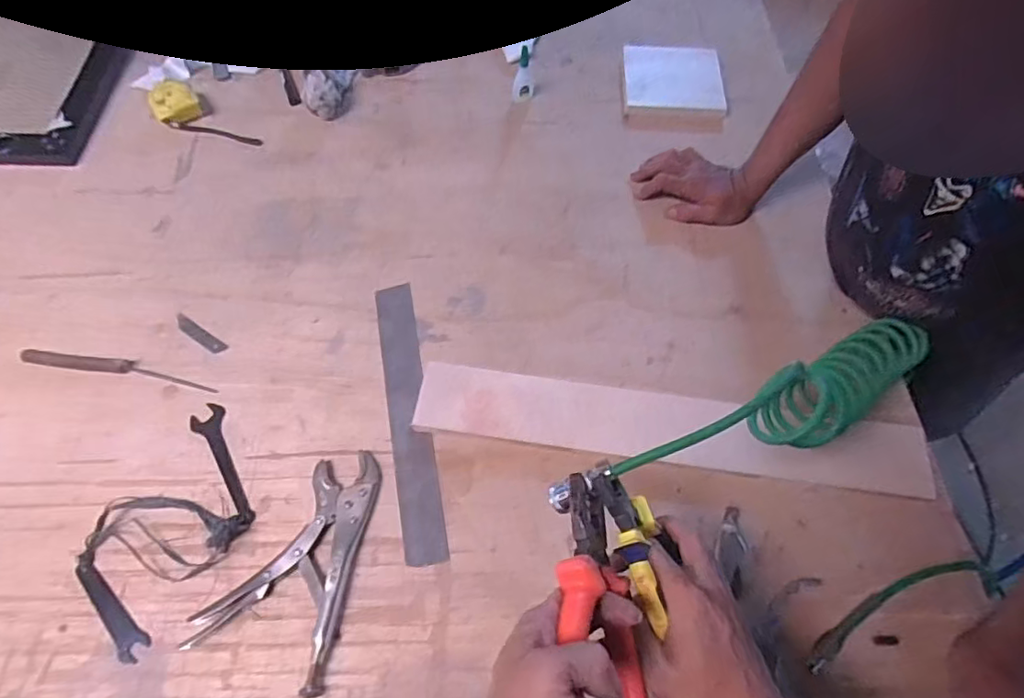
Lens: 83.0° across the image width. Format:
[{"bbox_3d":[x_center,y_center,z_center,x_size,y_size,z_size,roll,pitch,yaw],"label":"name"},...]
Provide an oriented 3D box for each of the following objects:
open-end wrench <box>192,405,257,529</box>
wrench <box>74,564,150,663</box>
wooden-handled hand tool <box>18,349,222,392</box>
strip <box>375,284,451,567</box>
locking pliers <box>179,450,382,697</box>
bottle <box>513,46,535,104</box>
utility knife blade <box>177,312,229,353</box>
[{"bbox_3d":[-0.312,0.125,0.631,0.035,0.013,0.150,-28,66,-14],"label":"open-end wrench"},{"bbox_3d":[-0.386,0.250,0.555,0.111,0.004,0.026,40,69,18],"label":"wrench"},{"bbox_3d":[-0.455,0.022,0.676,0.220,0.015,0.023,6,63,3],"label":"wooden-handled hand tool"},{"bbox_3d":[-0.117,0.067,0.652,0.045,0.005,0.334,-10,63,-6],"label":"strip"},{"bbox_3d":[-0.213,0.201,0.576,0.131,0.016,0.217,12,63,6],"label":"locking pliers"},{"bbox_3d":[0.020,-0.420,0.875,0.031,0.075,0.036,-2,63,-2],"label":"bottle"},{"bbox_3d":[-0.385,-0.018,0.711,0.081,0.004,0.017,31,66,14],"label":"utility knife blade"}]

